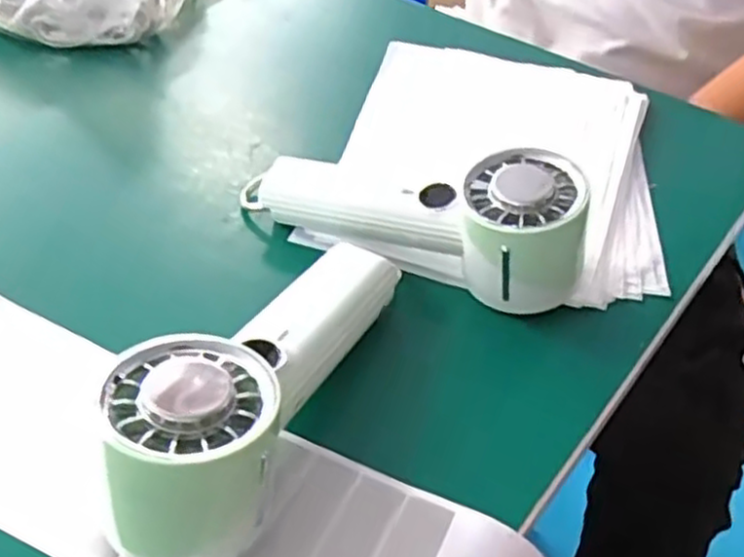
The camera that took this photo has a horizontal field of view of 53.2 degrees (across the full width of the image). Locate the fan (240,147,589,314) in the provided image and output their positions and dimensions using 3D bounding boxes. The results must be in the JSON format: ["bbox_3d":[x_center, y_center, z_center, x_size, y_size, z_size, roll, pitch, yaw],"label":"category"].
[{"bbox_3d":[0.018,-0.045,0.397,0.192,0.063,0.065,20,44,15],"label":"fan"}]

